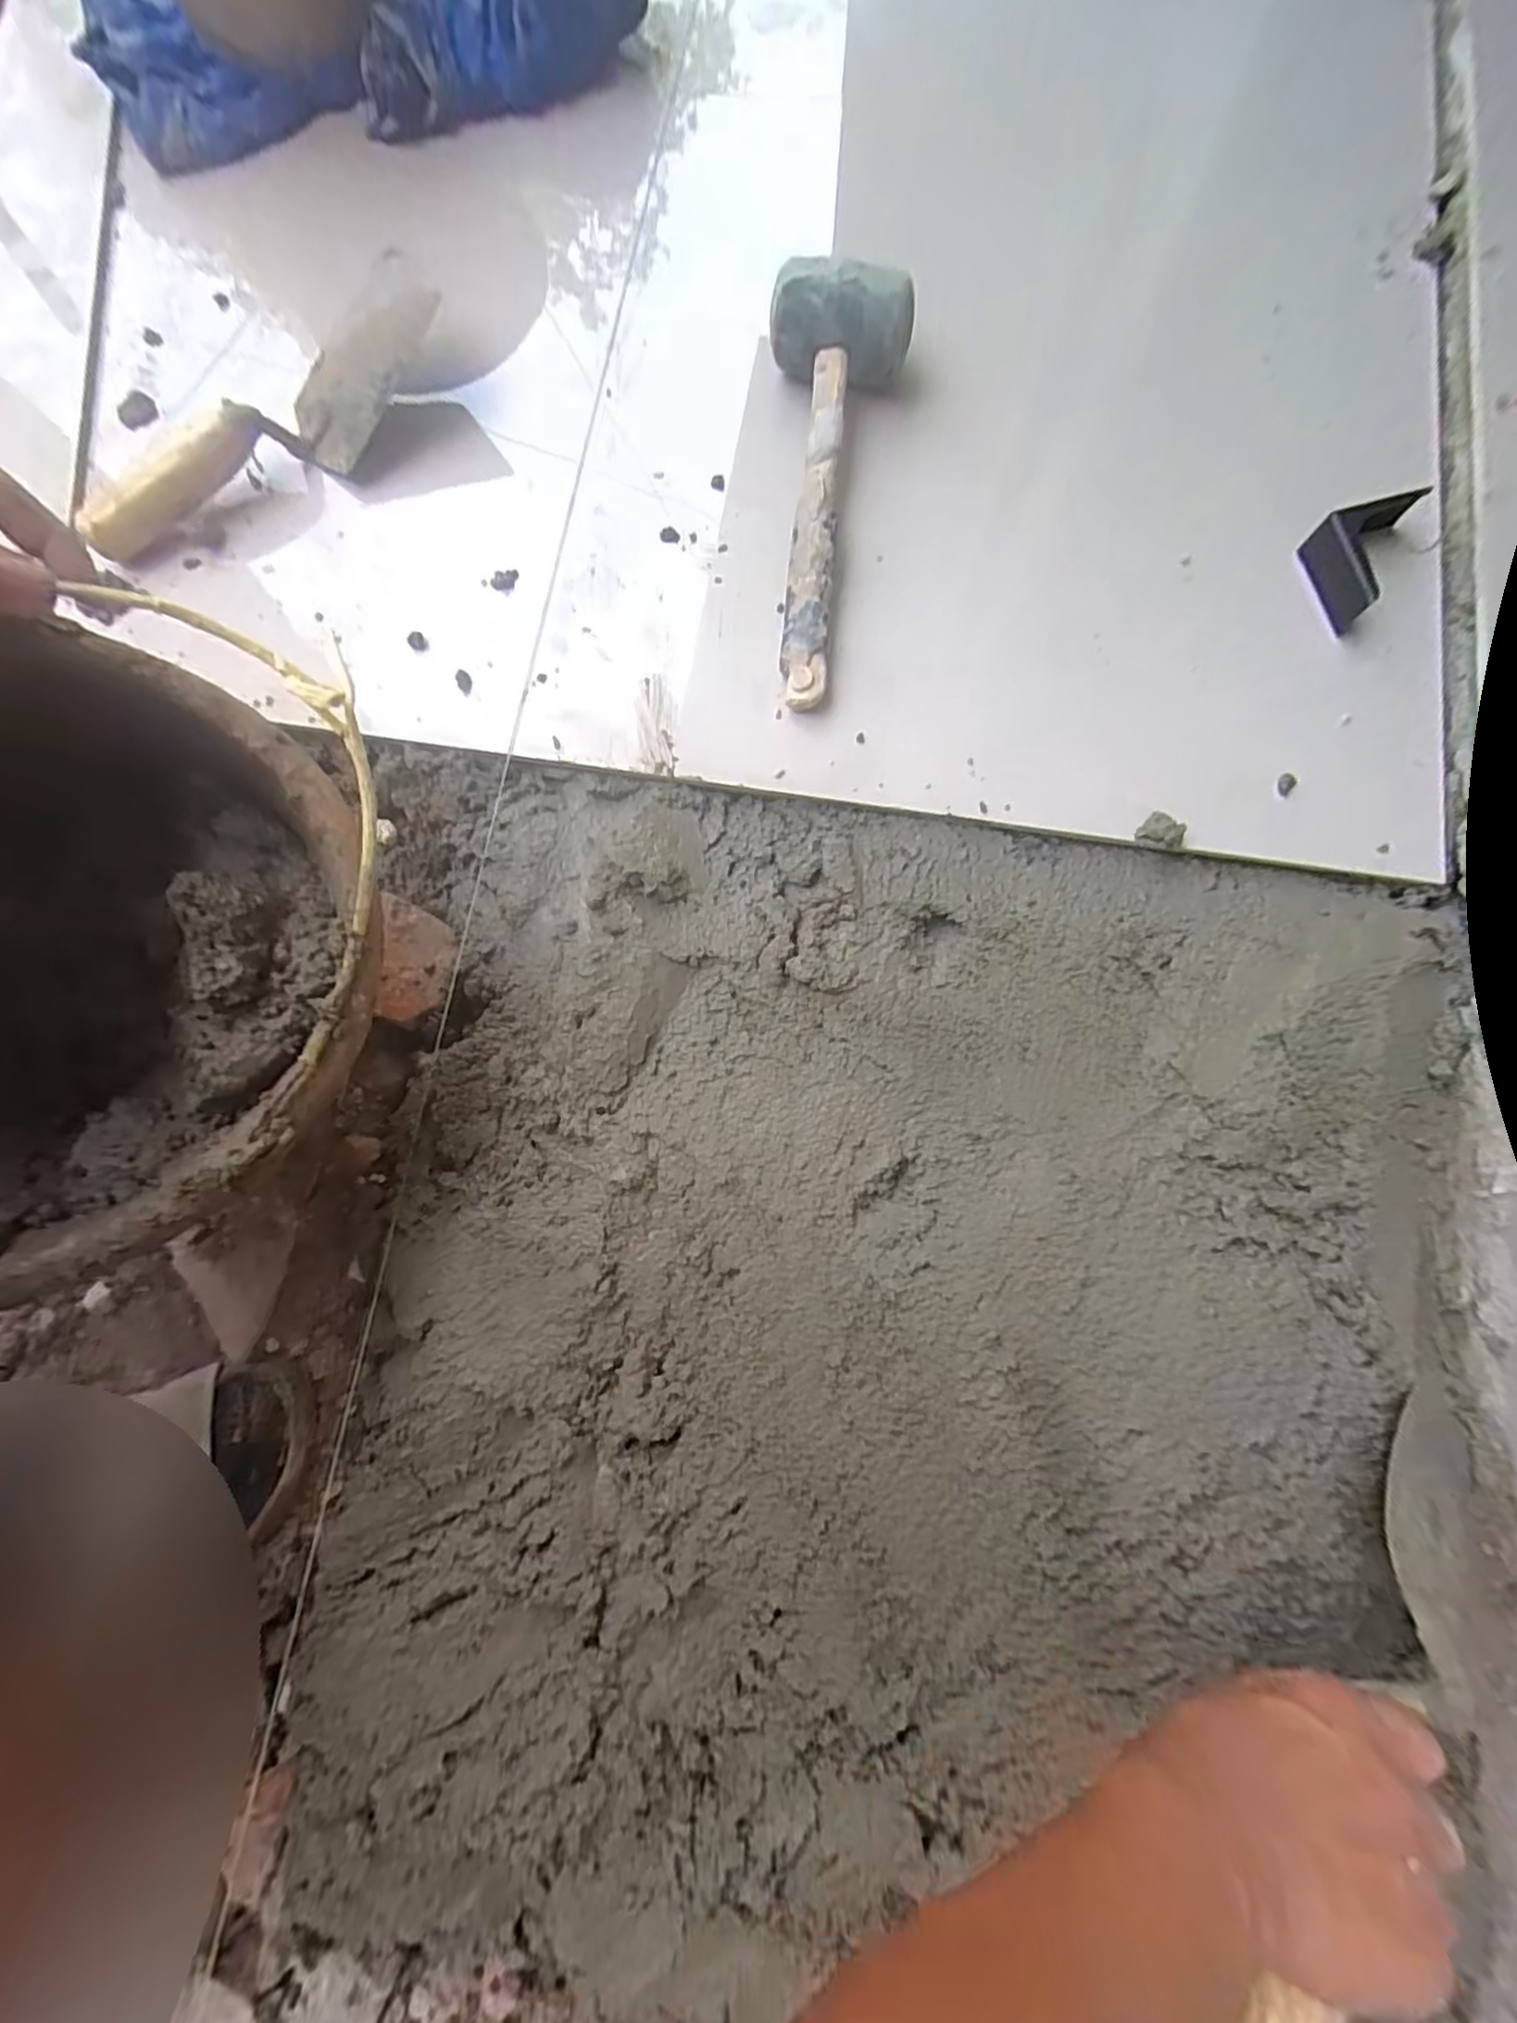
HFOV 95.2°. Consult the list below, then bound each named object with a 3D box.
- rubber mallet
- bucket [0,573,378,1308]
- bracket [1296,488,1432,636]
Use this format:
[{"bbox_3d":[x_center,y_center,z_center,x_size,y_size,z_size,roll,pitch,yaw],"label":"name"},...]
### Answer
[{"bbox_3d":[0.041,-0.347,0.451,0.090,0.057,0.299,7,80,3],"label":"rubber mallet"},{"bbox_3d":[-0.303,-0.014,0.294,0.273,0.178,0.245,-13,80,-1],"label":"bucket"},{"bbox_3d":[0.387,-0.303,0.455,0.049,0.033,0.090,26,82,6],"label":"bracket"}]

